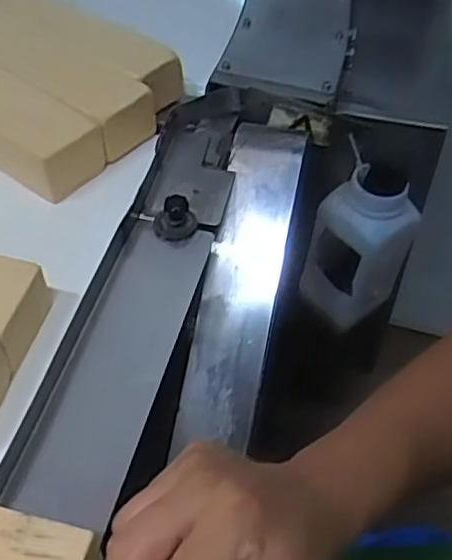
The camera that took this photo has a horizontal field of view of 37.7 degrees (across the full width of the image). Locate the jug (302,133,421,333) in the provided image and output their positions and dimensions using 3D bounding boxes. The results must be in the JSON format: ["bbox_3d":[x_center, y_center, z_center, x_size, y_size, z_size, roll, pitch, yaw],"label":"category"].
[{"bbox_3d":[0.160,-0.037,0.810,0.115,0.200,0.099,10,49,9],"label":"jug"}]

